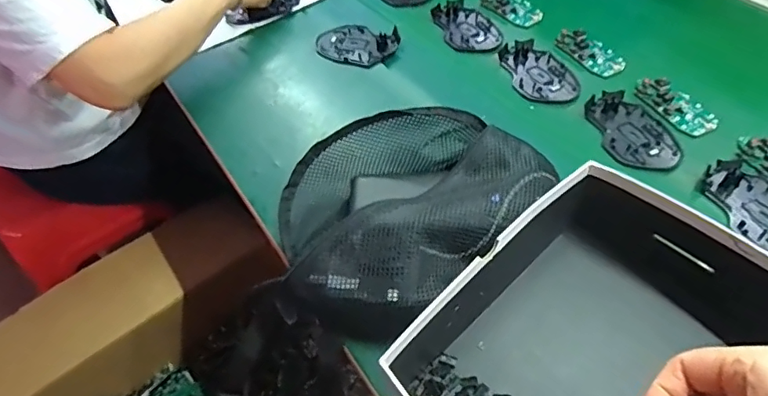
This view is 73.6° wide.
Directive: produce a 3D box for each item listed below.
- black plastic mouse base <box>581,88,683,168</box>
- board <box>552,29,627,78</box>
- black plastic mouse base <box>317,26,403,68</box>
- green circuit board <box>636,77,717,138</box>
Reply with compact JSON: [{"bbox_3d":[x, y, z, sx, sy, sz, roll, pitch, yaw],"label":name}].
[{"bbox_3d":[0.271,-0.075,0.561,0.069,0.012,0.113,-11,51,-3],"label":"black plastic mouse base"},{"bbox_3d":[0.261,-0.186,0.649,0.044,0.013,0.091,-29,54,-17],"label":"board"},{"bbox_3d":[-0.038,-0.211,0.699,0.114,0.018,0.070,14,54,17],"label":"black plastic mouse base"},{"bbox_3d":[0.328,-0.105,0.575,0.047,0.013,0.091,-29,54,-17],"label":"green circuit board"}]

